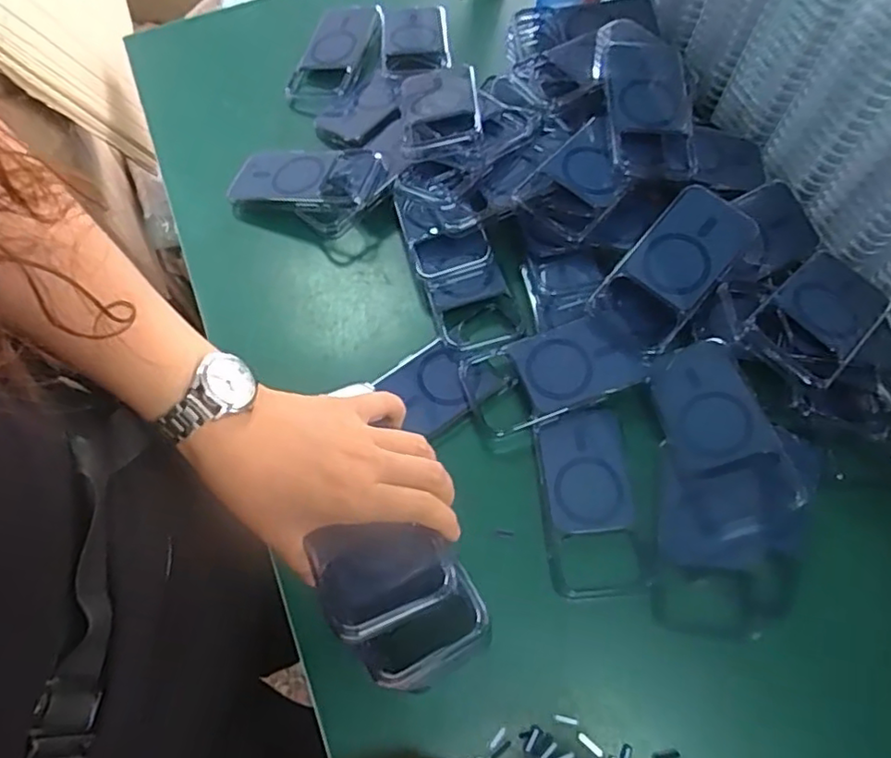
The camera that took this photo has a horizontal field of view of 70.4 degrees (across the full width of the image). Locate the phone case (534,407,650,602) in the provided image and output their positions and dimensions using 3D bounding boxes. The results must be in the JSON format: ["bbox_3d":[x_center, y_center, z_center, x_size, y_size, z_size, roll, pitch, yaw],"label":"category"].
[{"bbox_3d":[0.116,0.098,0.505,0.074,0.012,0.145,-4,74,-7],"label":"phone case"}]

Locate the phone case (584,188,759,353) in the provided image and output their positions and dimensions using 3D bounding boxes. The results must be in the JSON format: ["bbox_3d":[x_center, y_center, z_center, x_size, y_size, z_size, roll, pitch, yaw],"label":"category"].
[{"bbox_3d":[0.192,-0.094,0.534,0.072,0.009,0.145,40,90,10],"label":"phone case"}]

